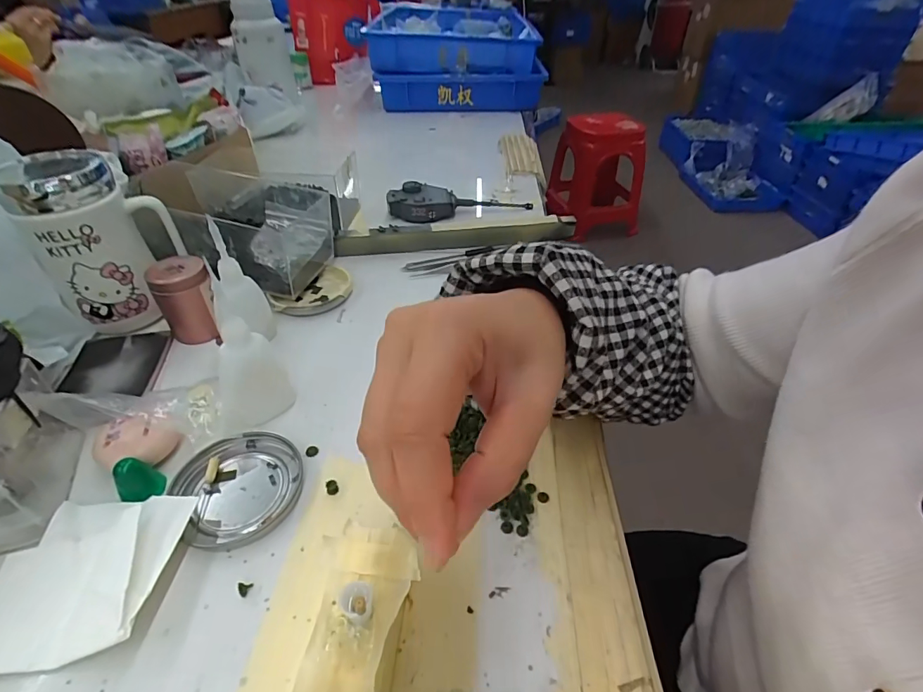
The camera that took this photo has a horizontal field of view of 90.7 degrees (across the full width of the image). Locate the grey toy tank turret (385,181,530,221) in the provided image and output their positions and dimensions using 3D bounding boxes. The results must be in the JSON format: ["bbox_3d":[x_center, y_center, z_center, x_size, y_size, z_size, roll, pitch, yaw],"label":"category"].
[{"bbox_3d":[-0.002,-0.193,0.598,0.184,0.030,0.053,-9,44,-10],"label":"grey toy tank turret"}]

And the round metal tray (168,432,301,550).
[{"bbox_3d":[-0.140,0.088,0.290,0.072,0.010,0.077,1,41,-1],"label":"round metal tray"}]

